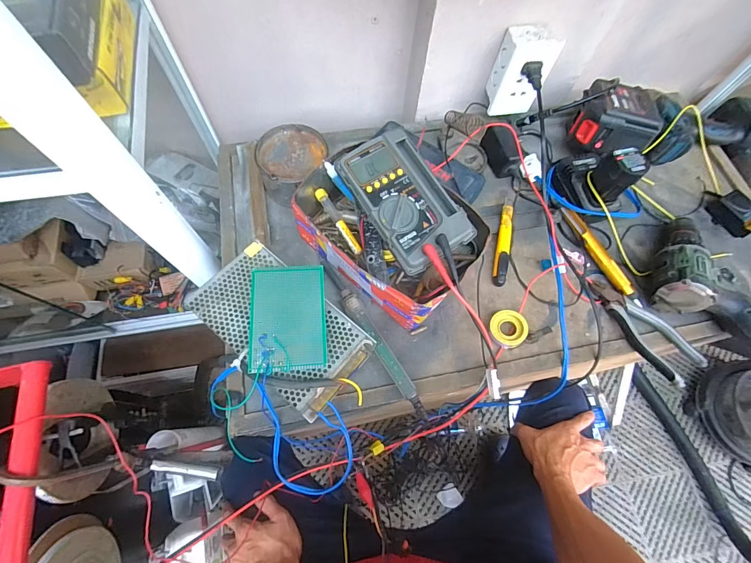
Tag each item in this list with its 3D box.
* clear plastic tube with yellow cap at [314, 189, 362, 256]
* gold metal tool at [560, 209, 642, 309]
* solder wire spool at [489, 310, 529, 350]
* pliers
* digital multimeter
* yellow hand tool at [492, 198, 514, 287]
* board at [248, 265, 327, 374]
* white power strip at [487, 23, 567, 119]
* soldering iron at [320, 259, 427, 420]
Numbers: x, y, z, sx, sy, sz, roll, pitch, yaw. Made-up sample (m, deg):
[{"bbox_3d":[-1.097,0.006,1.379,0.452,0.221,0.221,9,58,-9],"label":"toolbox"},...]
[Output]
[{"bbox_3d":[-0.049,-0.080,0.484,0.016,0.011,0.106,-28,72,-13],"label":"clear plastic tube with yellow cap"},{"bbox_3d":[0.320,-0.038,0.517,0.017,0.020,0.165,-23,71,-12],"label":"gold metal tool"},{"bbox_3d":[0.172,0.060,0.471,0.046,0.018,0.049,1,68,-3],"label":"solder wire spool"},{"bbox_3d":[0.347,0.054,0.477,0.059,0.030,0.158,-25,72,-12],"label":"pliers"},{"bbox_3d":[0.036,-0.103,0.435,0.100,0.035,0.165,-31,73,-14],"label":"digital multimeter"},{"bbox_3d":[0.185,-0.058,0.523,0.019,0.022,0.135,14,68,3],"label":"yellow hand tool"},{"bbox_3d":[-0.096,0.038,0.402,0.079,0.013,0.116,-2,68,-10],"label":"board"},{"bbox_3d":[0.218,-0.317,0.552,0.064,0.121,0.054,-3,68,-4],"label":"white power strip"},{"bbox_3d":[-0.007,0.065,0.459,0.020,0.023,0.235,-30,73,-14],"label":"soldering iron"}]

